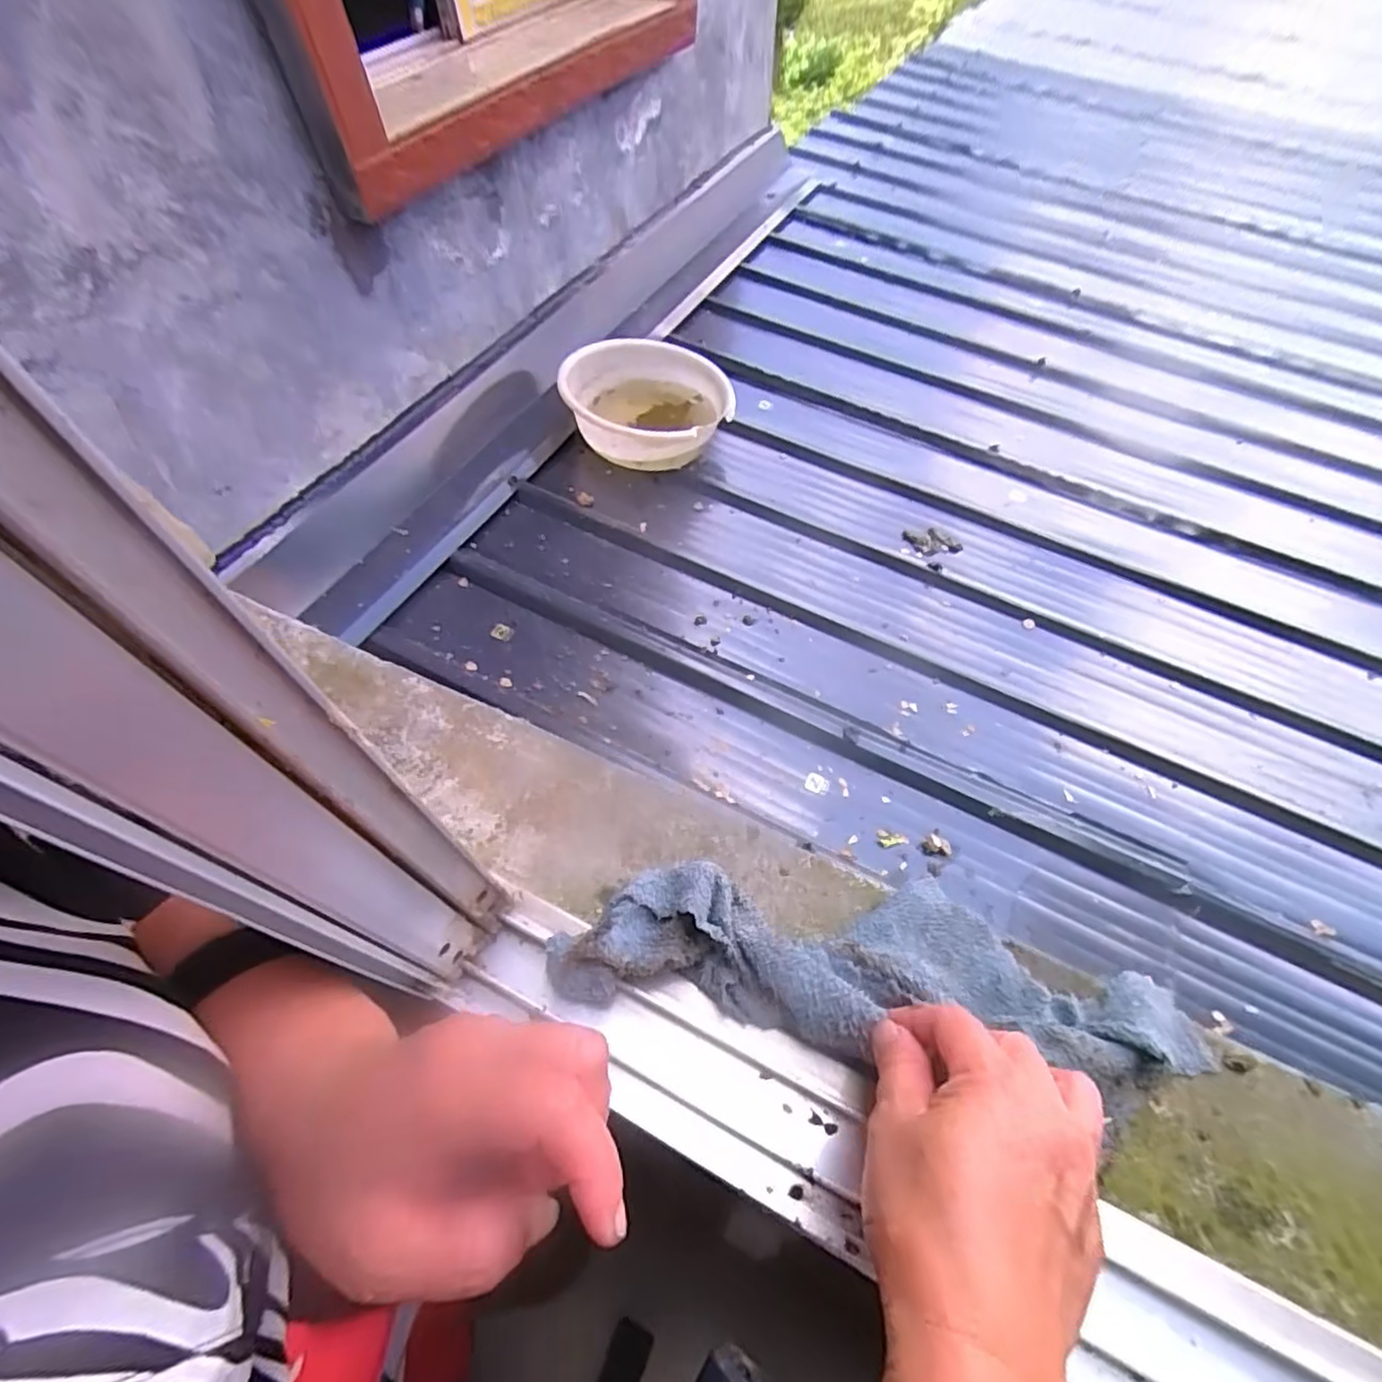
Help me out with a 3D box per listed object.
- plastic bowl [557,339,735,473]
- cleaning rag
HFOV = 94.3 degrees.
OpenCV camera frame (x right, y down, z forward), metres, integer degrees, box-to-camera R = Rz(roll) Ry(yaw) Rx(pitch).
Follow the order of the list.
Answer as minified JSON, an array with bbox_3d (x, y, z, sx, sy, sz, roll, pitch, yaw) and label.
[{"bbox_3d":[-0.091,-0.599,1.348,0.340,0.141,0.331,-1,56,2],"label":"plastic bowl"},{"bbox_3d":[0.091,0.137,0.325,0.310,0.044,0.088,9,54,1],"label":"cleaning rag"}]

